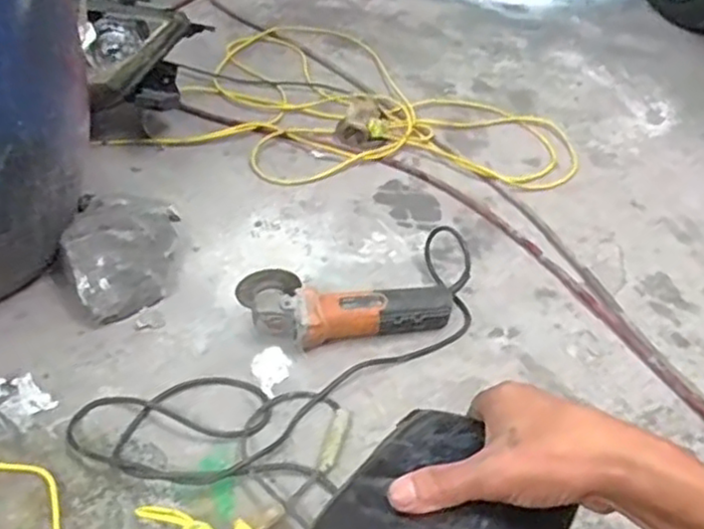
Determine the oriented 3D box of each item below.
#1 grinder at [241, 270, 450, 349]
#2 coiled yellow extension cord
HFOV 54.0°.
[{"bbox_3d":[-0.009,0.067,0.969,0.300,0.074,0.099,2,44,-5],"label":"grinder"},{"bbox_3d":[0.026,-0.361,1.456,0.834,0.039,0.595,3,44,-4],"label":"coiled yellow extension cord"}]

